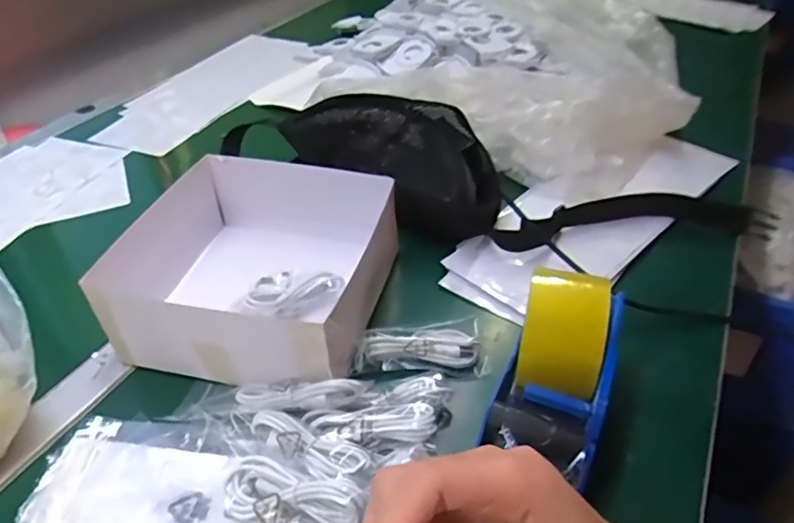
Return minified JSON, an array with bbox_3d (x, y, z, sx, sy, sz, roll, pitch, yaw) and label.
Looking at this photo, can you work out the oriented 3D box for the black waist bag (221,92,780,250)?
[{"bbox_3d":[0.079,-0.094,0.616,0.561,0.094,0.196,13,43,16],"label":"black waist bag"}]

